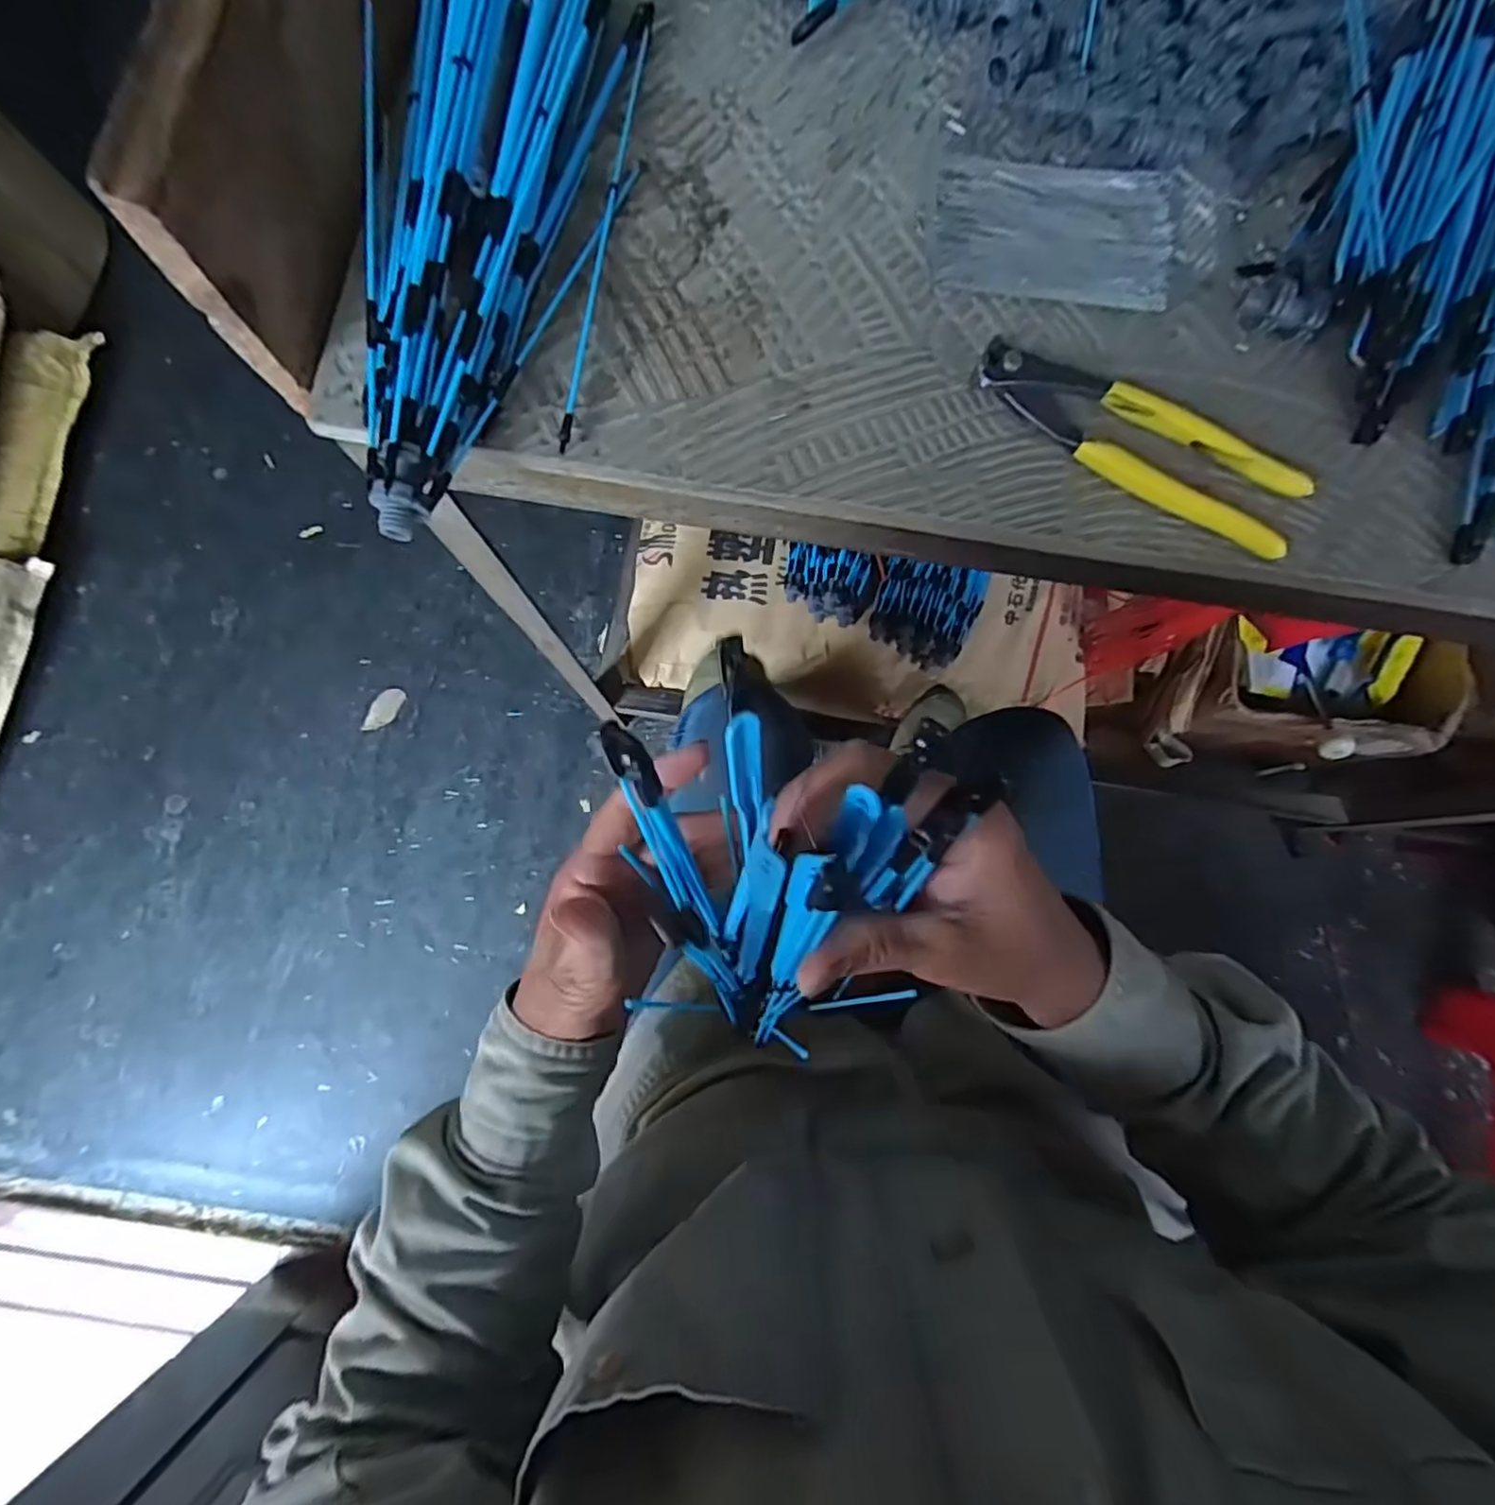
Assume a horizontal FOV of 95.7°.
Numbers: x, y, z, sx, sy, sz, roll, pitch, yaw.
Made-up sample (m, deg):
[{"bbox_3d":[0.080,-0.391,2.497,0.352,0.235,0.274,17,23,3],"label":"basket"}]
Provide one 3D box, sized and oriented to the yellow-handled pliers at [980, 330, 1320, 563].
[{"bbox_3d":[0.188,-0.151,0.328,0.166,0.013,0.046,30,81,3],"label":"yellow-handled pliers"}]

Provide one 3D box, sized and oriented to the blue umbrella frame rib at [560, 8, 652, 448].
[{"bbox_3d":[-0.071,-0.268,0.338,0.006,0.012,0.255,8,81,0],"label":"blue umbrella frame rib"}]

